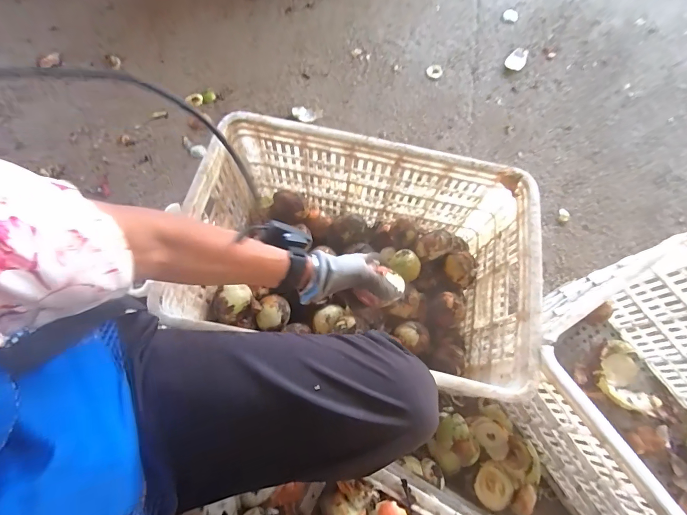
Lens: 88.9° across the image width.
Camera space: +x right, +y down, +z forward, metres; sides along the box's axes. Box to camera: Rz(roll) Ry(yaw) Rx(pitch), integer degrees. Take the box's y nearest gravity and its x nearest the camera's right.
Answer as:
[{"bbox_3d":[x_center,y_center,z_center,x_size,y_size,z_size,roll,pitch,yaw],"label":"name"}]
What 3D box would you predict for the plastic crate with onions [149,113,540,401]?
[{"bbox_3d":[0.028,0.013,0.605,0.495,0.267,0.321,13,71,2],"label":"plastic crate with onions"}]

